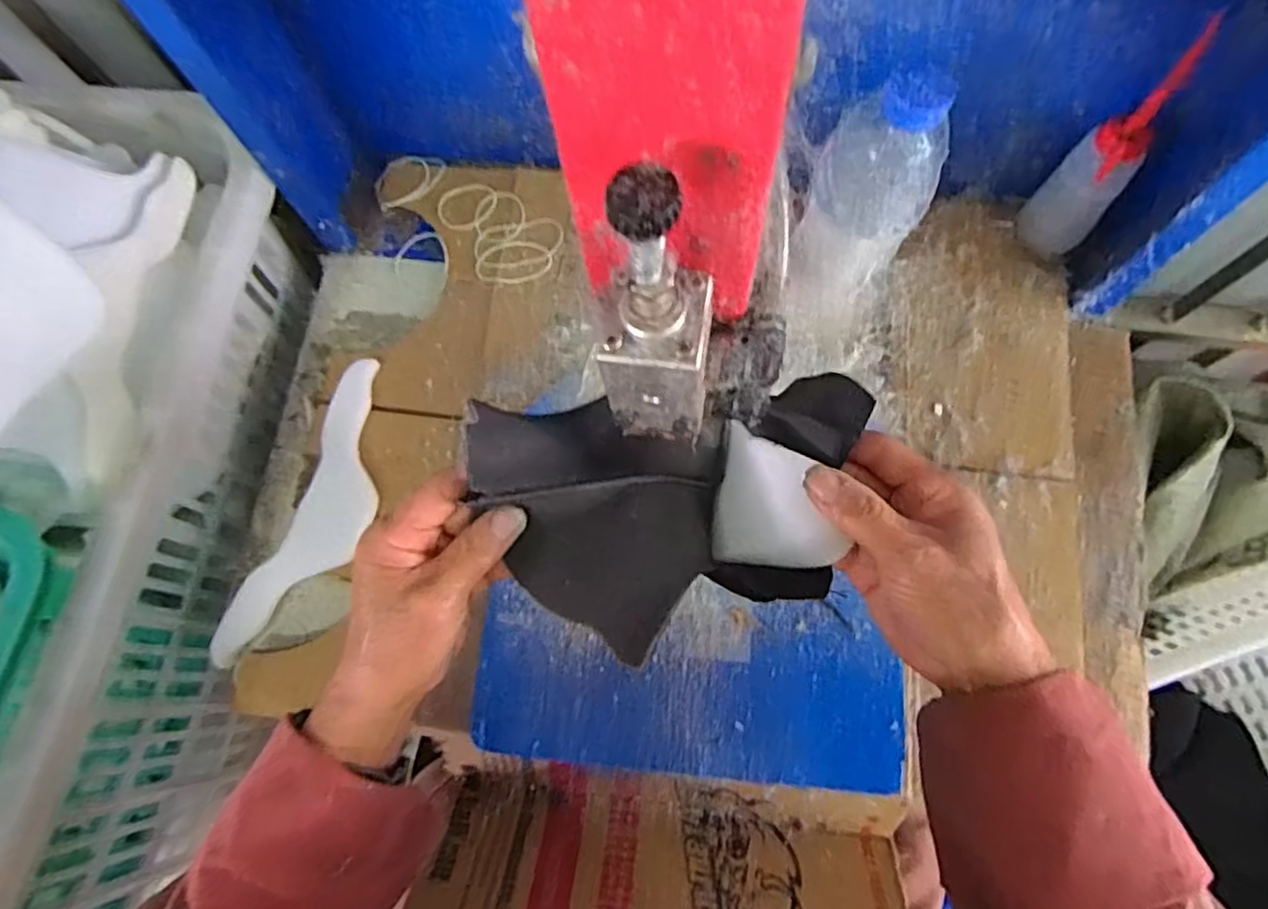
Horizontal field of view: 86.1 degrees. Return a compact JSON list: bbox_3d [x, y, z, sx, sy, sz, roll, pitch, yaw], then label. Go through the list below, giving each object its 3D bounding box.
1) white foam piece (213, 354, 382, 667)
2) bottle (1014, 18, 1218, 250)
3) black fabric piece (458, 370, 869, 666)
[{"bbox_3d":[-0.248,0.046,0.541,0.060,0.028,0.252,18,75,7],"label":"white foam piece"},{"bbox_3d":[0.344,-0.213,0.492,0.045,0.177,0.054,-8,74,0],"label":"bottle"},{"bbox_3d":[0.013,0.031,0.341,0.190,0.050,0.124,0,74,2],"label":"black fabric piece"}]

